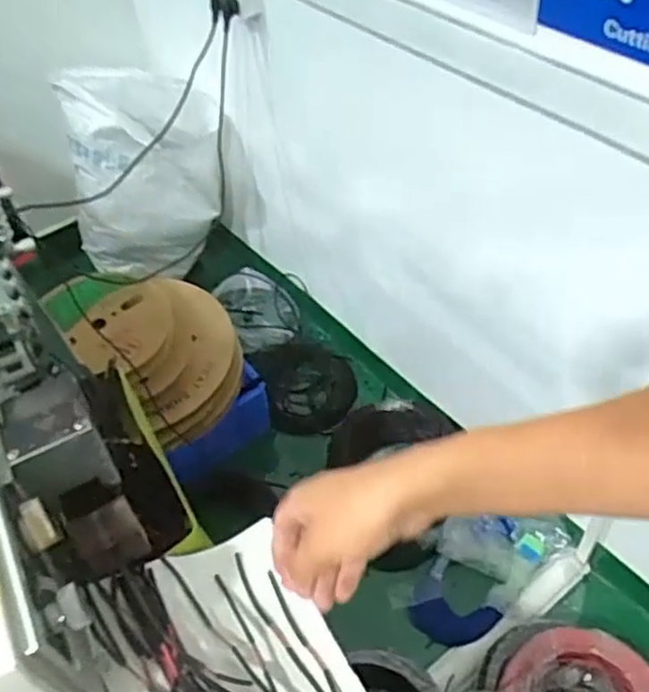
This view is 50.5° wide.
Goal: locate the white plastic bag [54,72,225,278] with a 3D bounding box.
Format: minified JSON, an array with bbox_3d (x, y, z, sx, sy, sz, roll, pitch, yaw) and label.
[{"bbox_3d":[-0.460,-0.422,1.767,0.367,0.511,0.202,-21,50,-14],"label":"white plastic bag"}]

